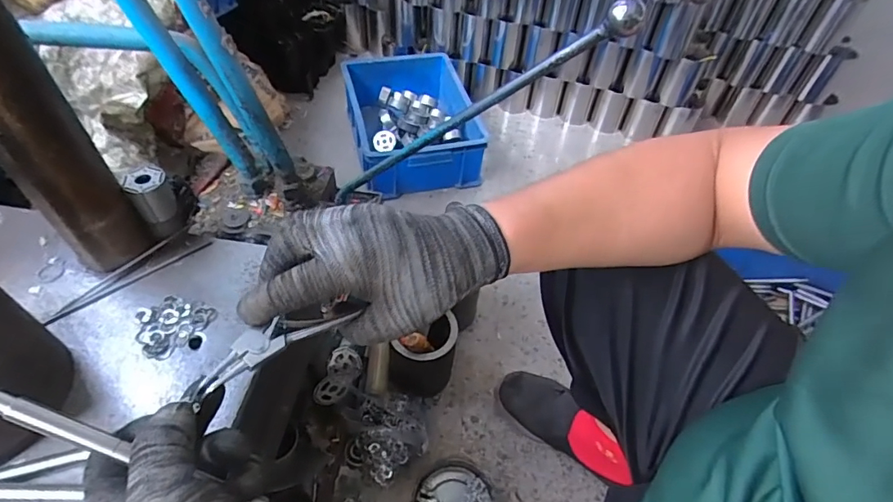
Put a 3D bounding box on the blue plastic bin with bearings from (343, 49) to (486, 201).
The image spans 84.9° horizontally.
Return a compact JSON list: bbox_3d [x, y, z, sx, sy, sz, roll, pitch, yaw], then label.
[{"bbox_3d":[-0.089,-0.339,1.275,0.304,0.140,0.411,-10,51,-11],"label":"blue plastic bin with bearings"}]

